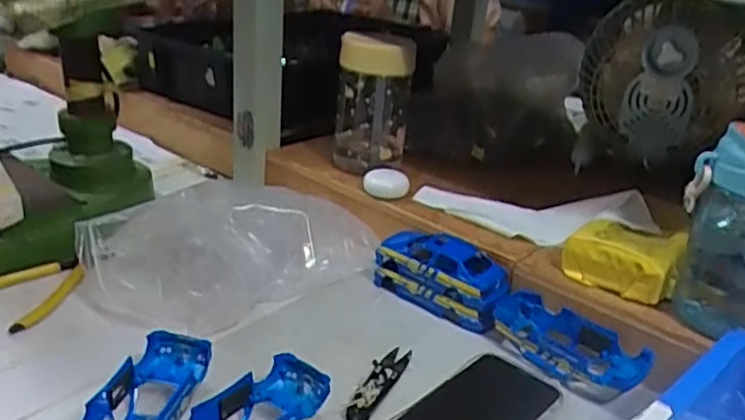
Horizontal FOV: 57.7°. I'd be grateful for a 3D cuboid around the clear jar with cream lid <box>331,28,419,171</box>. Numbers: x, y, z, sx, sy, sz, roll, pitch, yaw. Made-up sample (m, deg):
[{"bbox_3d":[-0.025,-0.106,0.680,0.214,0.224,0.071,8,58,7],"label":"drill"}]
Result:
[{"bbox_3d":[0.002,-0.129,0.808,0.091,0.154,0.090,3,25,-2],"label":"clear jar with cream lid"}]

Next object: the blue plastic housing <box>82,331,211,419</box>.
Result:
[{"bbox_3d":[-0.159,0.139,0.470,0.056,0.043,0.130,9,25,9],"label":"blue plastic housing"}]

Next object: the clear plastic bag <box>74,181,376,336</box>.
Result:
[{"bbox_3d":[-0.134,0.027,0.657,0.264,0.095,0.150,-15,31,-35],"label":"clear plastic bag"}]

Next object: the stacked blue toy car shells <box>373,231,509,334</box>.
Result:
[{"bbox_3d":[0.067,0.061,0.655,0.135,0.058,0.058,19,29,30],"label":"stacked blue toy car shells"}]

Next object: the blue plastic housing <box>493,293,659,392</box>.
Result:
[{"bbox_3d":[0.166,0.115,0.581,0.059,0.029,0.129,-17,32,-38],"label":"blue plastic housing"}]

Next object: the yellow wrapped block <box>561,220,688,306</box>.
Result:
[{"bbox_3d":[0.227,0.041,0.614,0.092,0.038,0.084,17,28,25],"label":"yellow wrapped block"}]

